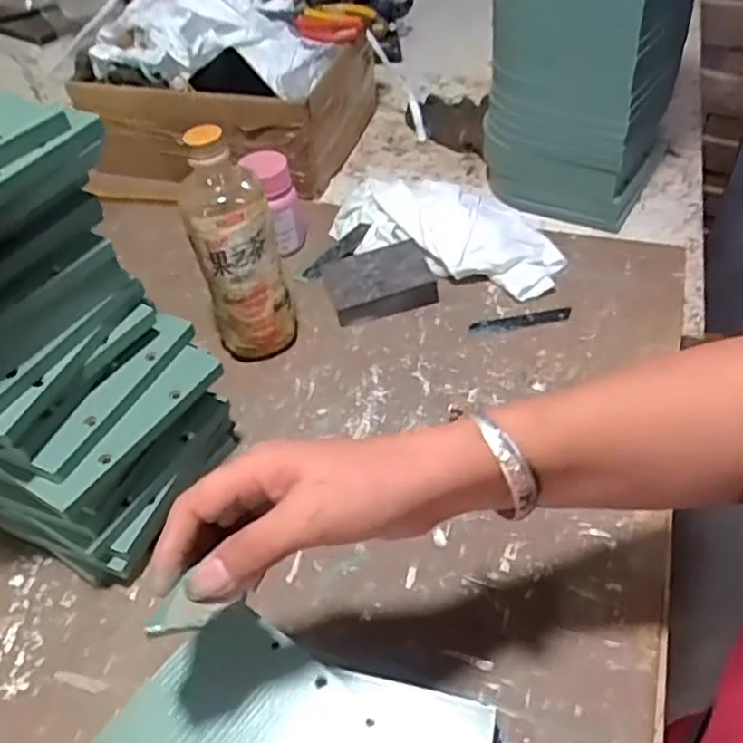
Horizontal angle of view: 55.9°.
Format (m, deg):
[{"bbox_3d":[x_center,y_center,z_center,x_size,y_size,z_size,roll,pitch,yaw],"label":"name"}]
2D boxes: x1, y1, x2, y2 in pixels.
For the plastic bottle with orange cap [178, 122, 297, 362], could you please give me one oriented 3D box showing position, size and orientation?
[{"bbox_3d":[-0.109,-0.095,0.582,0.061,0.198,0.063,23,53,25],"label":"plastic bottle with orange cap"}]

